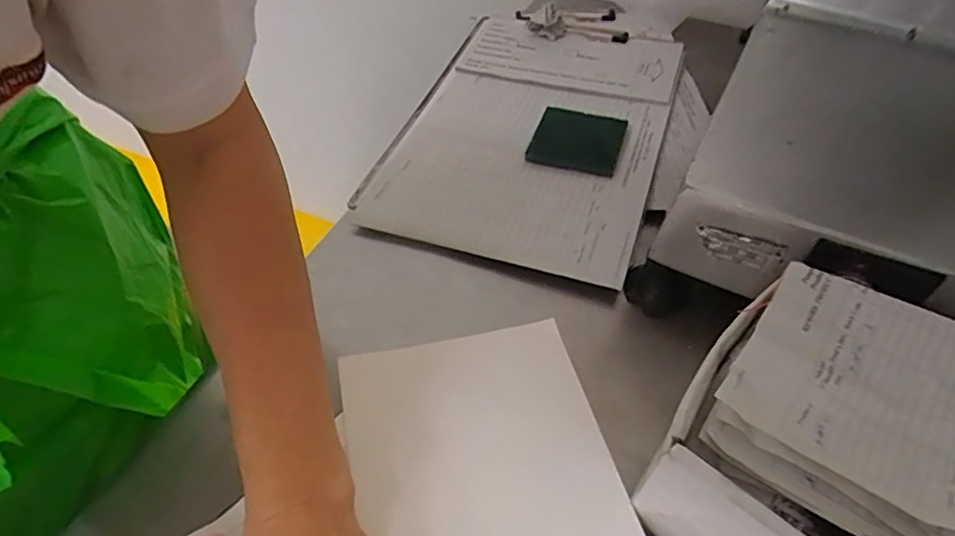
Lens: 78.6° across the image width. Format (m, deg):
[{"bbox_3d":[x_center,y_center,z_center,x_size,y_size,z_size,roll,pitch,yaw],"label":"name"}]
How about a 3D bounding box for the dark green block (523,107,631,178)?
[{"bbox_3d":[0.088,-0.113,0.513,0.075,0.006,0.084,16,50,11],"label":"dark green block"}]

